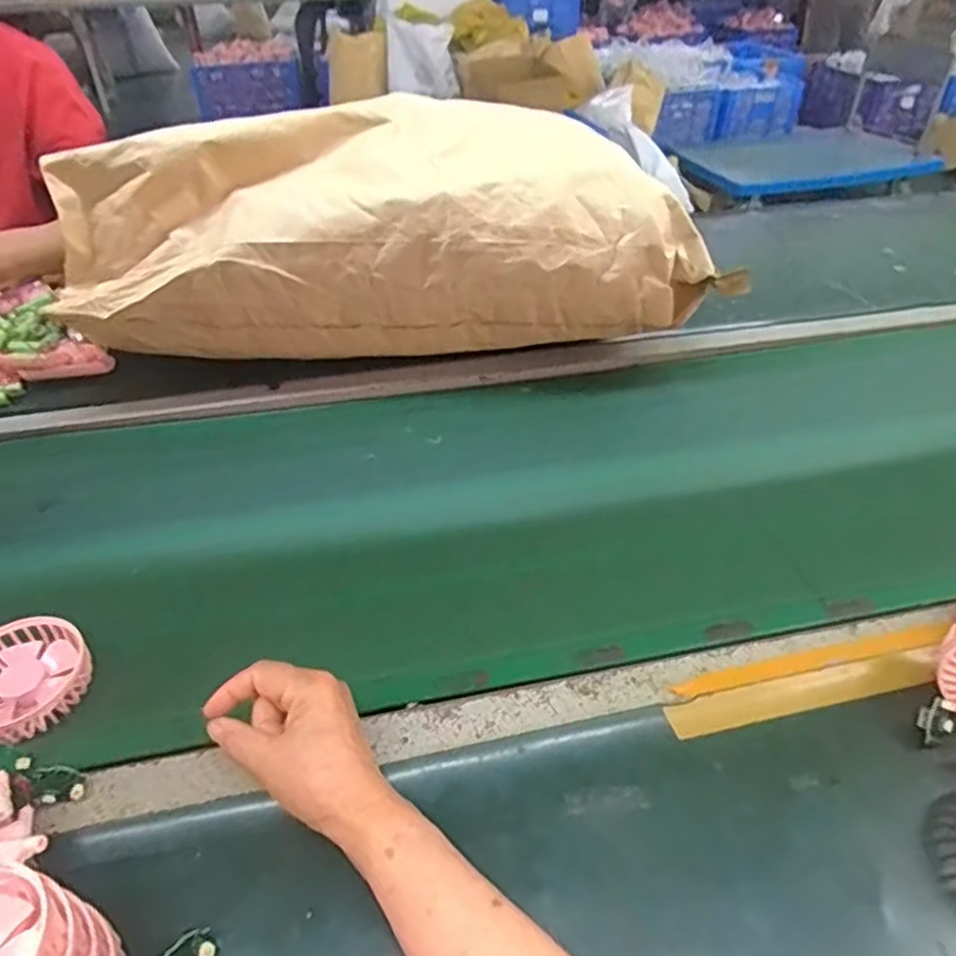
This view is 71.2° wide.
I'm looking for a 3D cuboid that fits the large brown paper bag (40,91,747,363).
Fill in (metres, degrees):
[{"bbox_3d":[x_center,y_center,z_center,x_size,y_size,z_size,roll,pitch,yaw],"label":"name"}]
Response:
[{"bbox_3d":[-0.096,-0.281,0.787,0.711,0.226,0.252,-3,41,-2],"label":"large brown paper bag"}]

